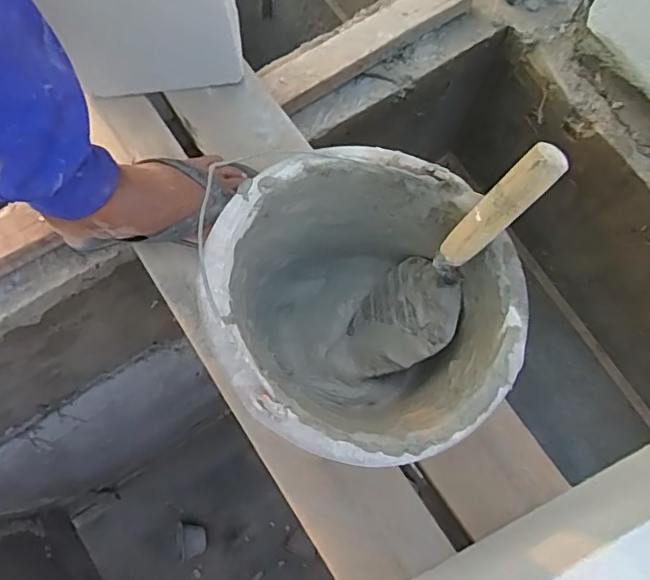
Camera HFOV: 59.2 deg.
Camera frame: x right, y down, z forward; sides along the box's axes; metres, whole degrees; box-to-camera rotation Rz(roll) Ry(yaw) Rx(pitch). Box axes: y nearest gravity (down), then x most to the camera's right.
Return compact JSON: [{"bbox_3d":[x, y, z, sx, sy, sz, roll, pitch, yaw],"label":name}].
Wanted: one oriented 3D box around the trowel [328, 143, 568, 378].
[{"bbox_3d":[0.101,-0.011,0.492,0.071,0.277,0.083,-29,73,-43],"label":"trowel"}]

